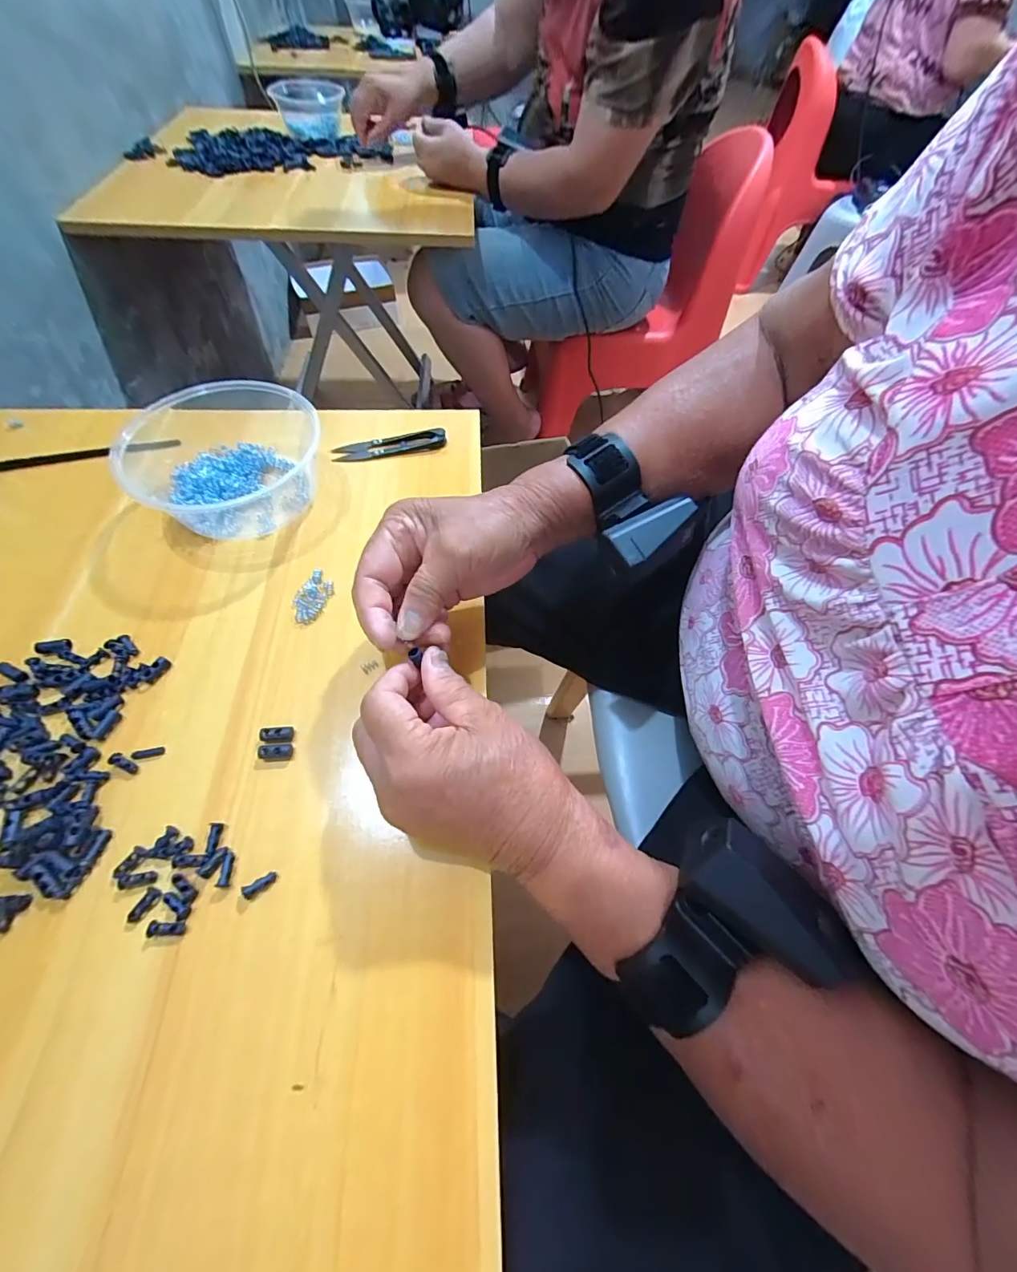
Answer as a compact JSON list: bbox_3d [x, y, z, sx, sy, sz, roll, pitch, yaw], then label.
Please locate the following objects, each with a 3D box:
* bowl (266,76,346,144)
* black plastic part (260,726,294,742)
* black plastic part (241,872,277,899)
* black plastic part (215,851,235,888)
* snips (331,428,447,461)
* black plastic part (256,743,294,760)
[{"bbox_3d":[-0.358,-0.953,0.838,0.126,0.068,0.132,-16,61,-12],"label":"bowl"},{"bbox_3d":[-0.144,0.062,0.284,0.019,0.006,0.009,-2,60,-4],"label":"black plastic part"},{"bbox_3d":[-0.132,0.132,0.243,0.017,0.007,0.007,-26,64,-15],"label":"black plastic part"},{"bbox_3d":[-0.152,0.126,0.246,0.005,0.004,0.017,-3,60,-3],"label":"black plastic part"},{"bbox_3d":[-0.109,-0.176,0.421,0.100,0.013,0.021,-9,60,-8],"label":"snips"},{"bbox_3d":[-0.143,0.071,0.279,0.021,0.007,0.008,-3,60,-5],"label":"black plastic part"}]

